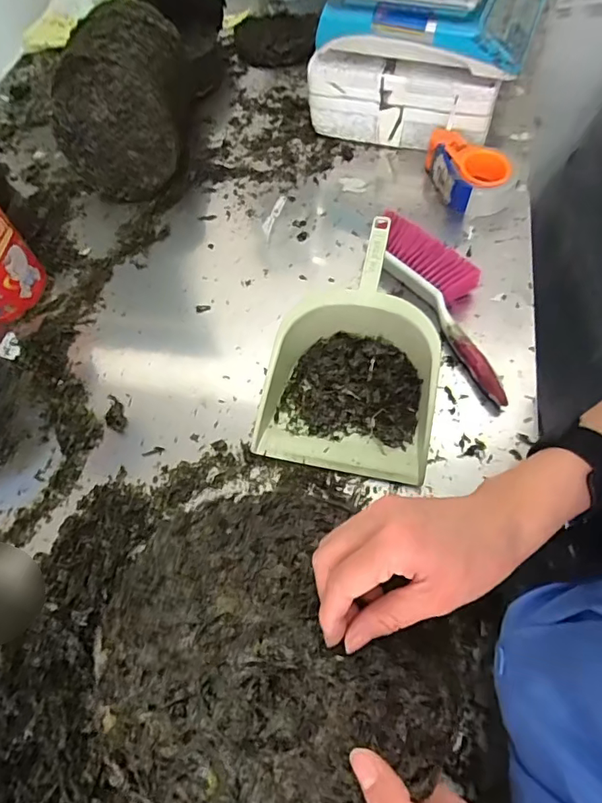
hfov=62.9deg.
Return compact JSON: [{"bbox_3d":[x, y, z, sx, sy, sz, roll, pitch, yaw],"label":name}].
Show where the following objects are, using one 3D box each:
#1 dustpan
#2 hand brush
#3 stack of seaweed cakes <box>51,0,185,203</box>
[{"bbox_3d":[0.075,-0.078,0.669,0.229,0.099,0.333,10,63,10],"label":"dustpan"},{"bbox_3d":[0.217,-0.163,0.727,0.086,0.064,0.312,-24,63,-8],"label":"hand brush"},{"bbox_3d":[-0.323,-0.544,0.902,0.205,0.213,0.264,-3,62,3],"label":"stack of seaweed cakes"}]

